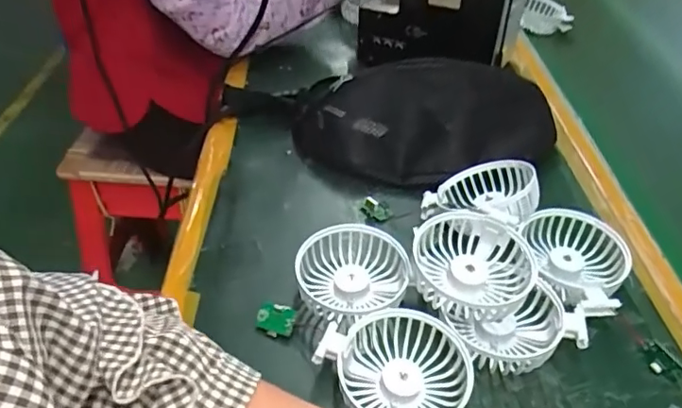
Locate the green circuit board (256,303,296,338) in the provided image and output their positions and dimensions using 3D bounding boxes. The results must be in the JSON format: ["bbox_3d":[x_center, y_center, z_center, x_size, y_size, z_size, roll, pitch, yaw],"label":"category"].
[{"bbox_3d":[-0.051,0.090,0.414,0.029,0.004,0.024,9,77,12],"label":"green circuit board"}]

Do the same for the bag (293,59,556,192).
[{"bbox_3d":[0.094,-0.080,0.565,0.275,0.094,0.132,-4,42,-7],"label":"bag"}]

